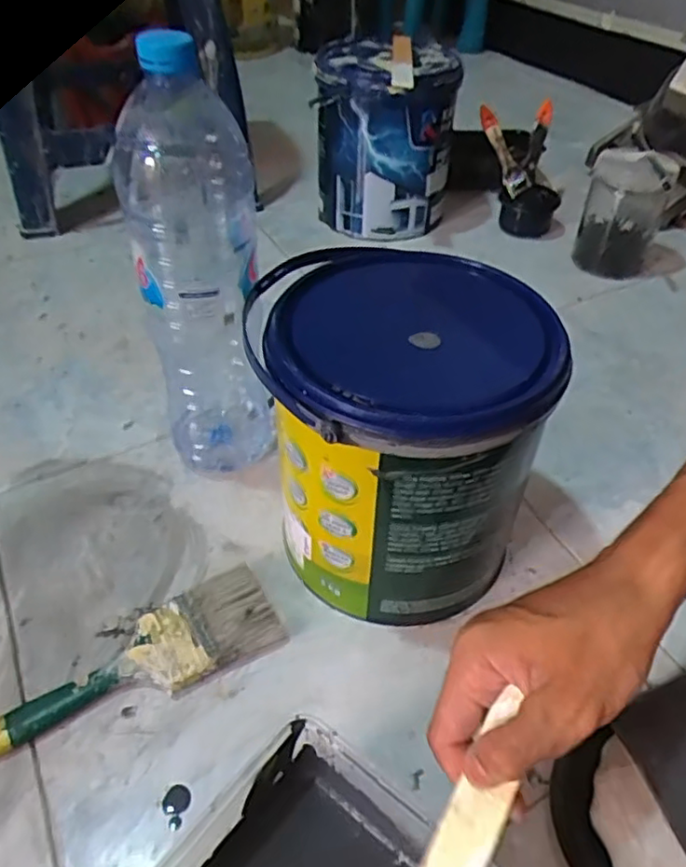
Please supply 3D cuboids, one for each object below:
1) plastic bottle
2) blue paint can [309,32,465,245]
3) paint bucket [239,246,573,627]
[{"bbox_3d":[-0.105,-0.109,0.479,0.080,0.326,0.093,-11,46,-12],"label":"plastic bottle"},{"bbox_3d":[0.054,-0.378,0.855,0.172,0.206,0.159,3,45,3],"label":"blue paint can"},{"bbox_3d":[0.034,0.002,0.458,0.171,0.198,0.188,0,45,0],"label":"paint bucket"}]

